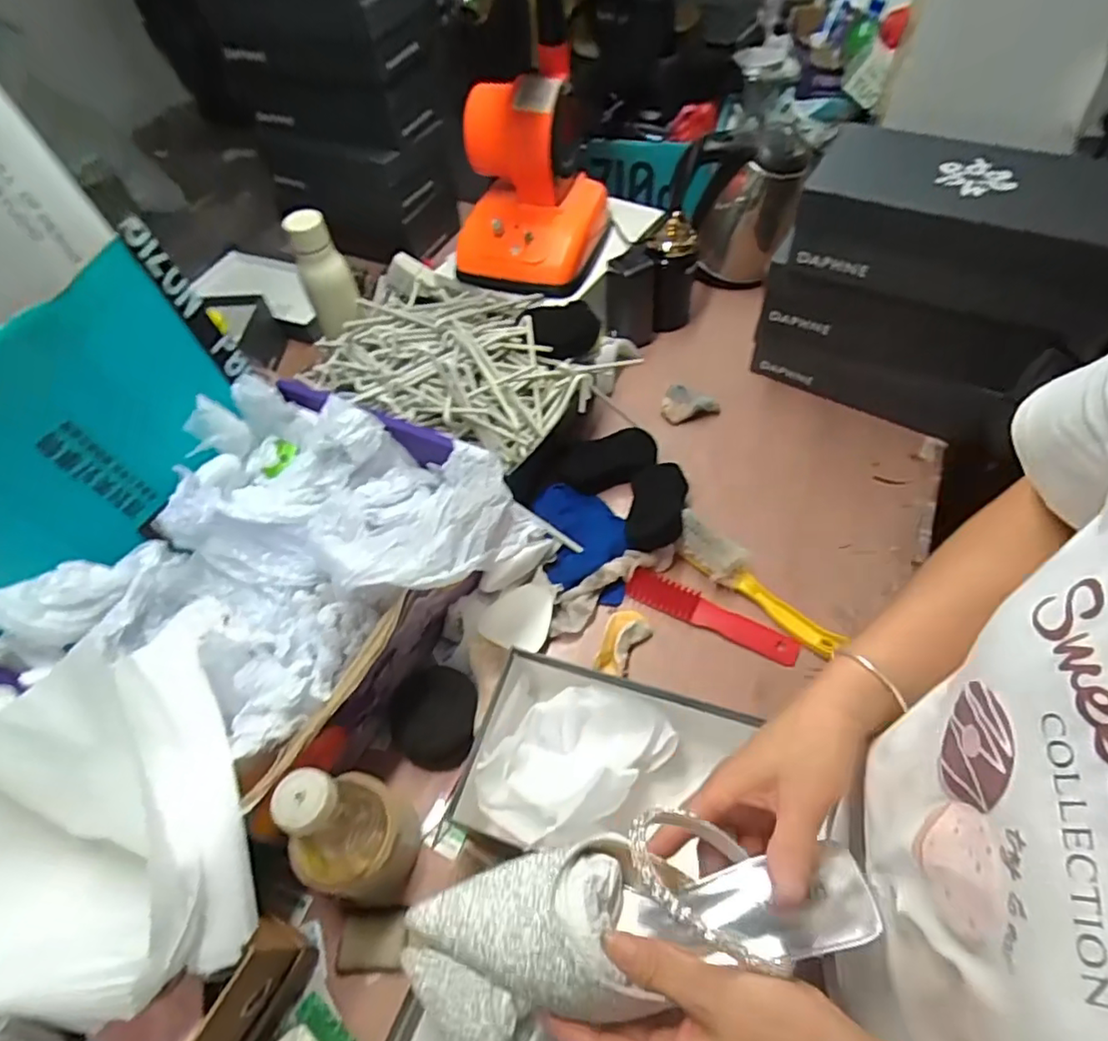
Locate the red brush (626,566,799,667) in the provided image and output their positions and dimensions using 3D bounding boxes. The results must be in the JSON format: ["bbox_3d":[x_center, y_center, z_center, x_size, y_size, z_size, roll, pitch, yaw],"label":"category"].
[{"bbox_3d":[0.171,0.102,0.668,0.188,0.011,0.038,22,75,17],"label":"red brush"}]

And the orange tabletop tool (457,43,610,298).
[{"bbox_3d":[-0.032,-0.456,0.816,0.169,0.205,0.199,14,58,14],"label":"orange tabletop tool"}]

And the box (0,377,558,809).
[{"bbox_3d":[-0.242,0.058,0.600,0.338,0.161,0.391,25,61,20],"label":"box"}]

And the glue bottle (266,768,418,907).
[{"bbox_3d":[-0.167,0.250,0.488,0.073,0.184,0.087,20,59,18],"label":"glue bottle"}]

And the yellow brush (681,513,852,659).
[{"bbox_3d":[0.222,0.067,0.675,0.210,0.033,0.048,36,65,25],"label":"yellow brush"}]

